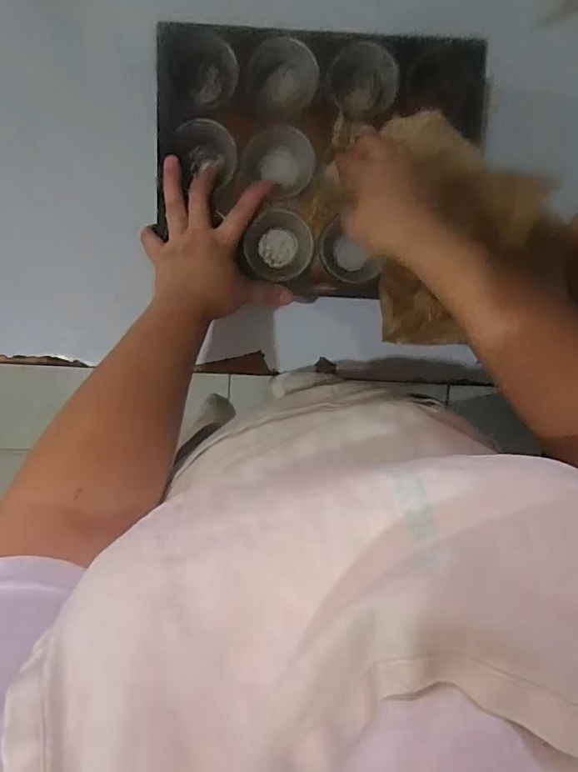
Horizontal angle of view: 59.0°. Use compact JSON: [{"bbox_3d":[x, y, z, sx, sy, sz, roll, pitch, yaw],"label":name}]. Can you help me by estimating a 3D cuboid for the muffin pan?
[{"bbox_3d":[0.034,-0.231,0.540,0.335,0.052,0.259,-1,94,-8],"label":"muffin pan"}]

